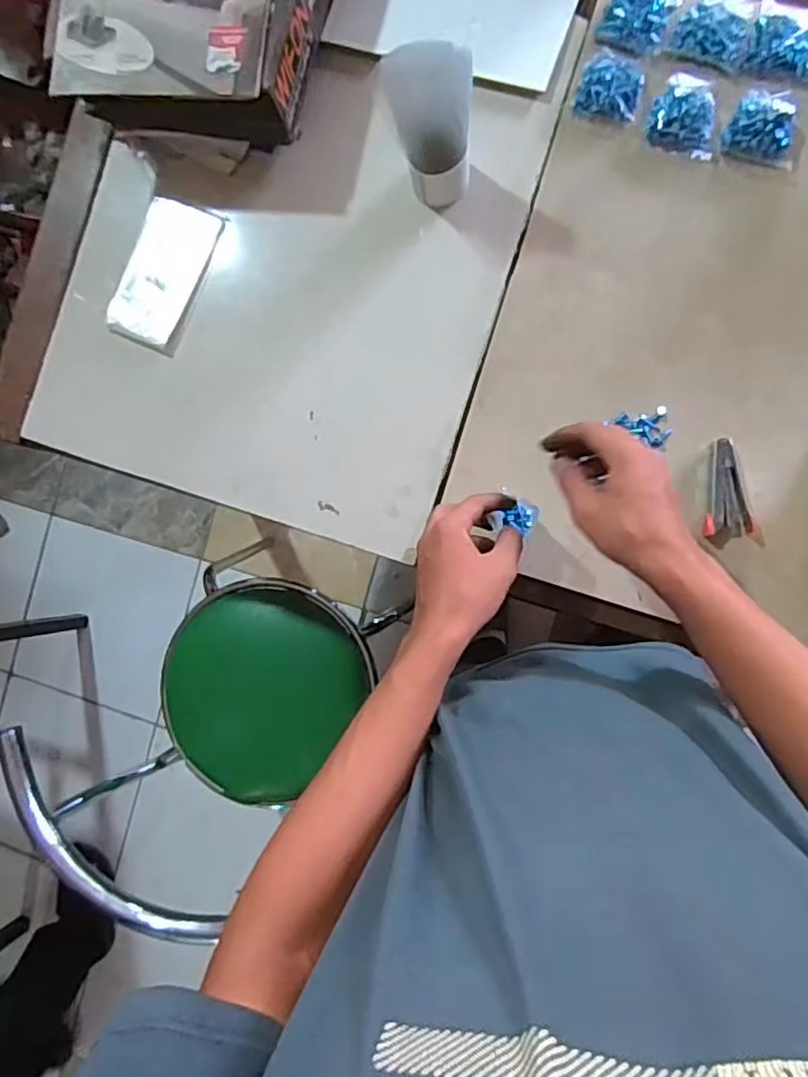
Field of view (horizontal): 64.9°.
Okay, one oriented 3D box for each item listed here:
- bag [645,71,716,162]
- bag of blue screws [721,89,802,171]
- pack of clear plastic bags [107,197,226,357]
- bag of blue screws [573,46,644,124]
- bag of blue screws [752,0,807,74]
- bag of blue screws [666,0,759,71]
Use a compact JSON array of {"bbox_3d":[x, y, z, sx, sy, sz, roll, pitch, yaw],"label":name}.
[{"bbox_3d":[0.272,-0.407,0.613,0.066,0.024,0.068,19,92,9],"label":"bag"},{"bbox_3d":[0.343,-0.385,0.599,0.071,0.025,0.061,23,92,9],"label":"bag of blue screws"},{"bbox_3d":[-0.265,-0.290,0.701,0.089,0.011,0.161,22,92,9],"label":"pack of clear plastic bags"},{"bbox_3d":[0.202,-0.447,0.630,0.065,0.013,0.069,11,90,9],"label":"bag of blue screws"},{"bbox_3d":[0.364,-0.478,0.602,0.059,0.021,0.071,12,91,9],"label":"bag of blue screws"},{"bbox_3d":[0.302,-0.497,0.613,0.069,0.023,0.070,25,93,9],"label":"bag of blue screws"}]

